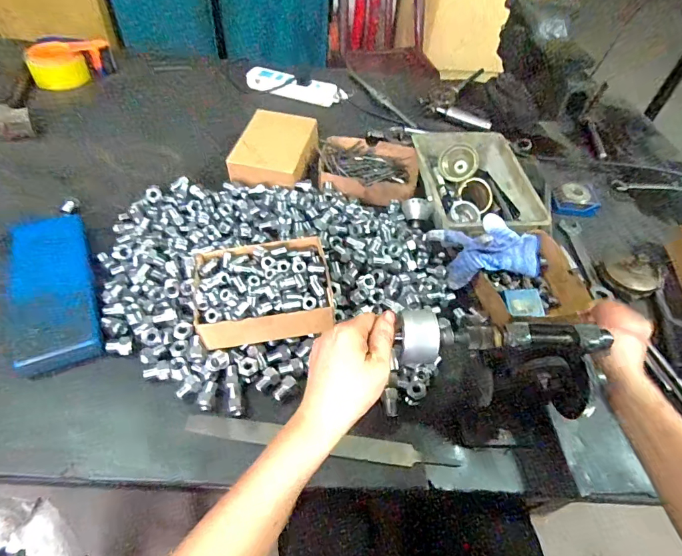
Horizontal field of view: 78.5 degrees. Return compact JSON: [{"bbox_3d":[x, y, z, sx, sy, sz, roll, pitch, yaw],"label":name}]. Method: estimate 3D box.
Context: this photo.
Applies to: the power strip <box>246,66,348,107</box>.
[{"bbox_3d":[-0.109,-0.434,0.946,0.236,0.031,0.059,18,50,9],"label":"power strip"}]

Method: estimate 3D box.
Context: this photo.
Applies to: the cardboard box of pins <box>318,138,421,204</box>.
[{"bbox_3d":[0.053,-0.192,0.742,0.178,0.041,0.137,1,49,-6],"label":"cardboard box of pins"}]

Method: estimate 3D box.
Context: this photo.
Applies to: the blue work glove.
[{"bbox_3d":[0.217,-0.053,0.612,0.164,0.074,0.103,-5,50,-11],"label":"blue work glove"}]

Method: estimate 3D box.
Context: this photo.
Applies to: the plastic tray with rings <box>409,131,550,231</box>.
[{"bbox_3d":[0.223,-0.160,0.718,0.172,0.057,0.249,-1,50,-7],"label":"plastic tray with rings"}]

